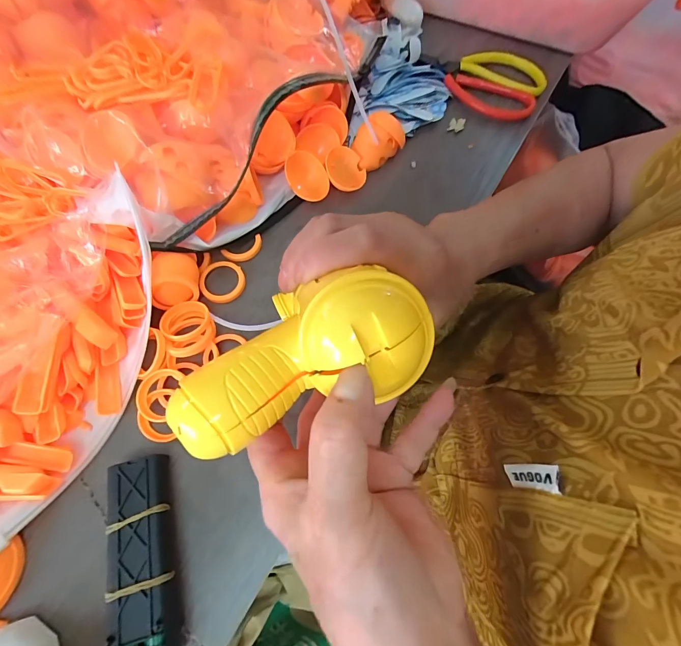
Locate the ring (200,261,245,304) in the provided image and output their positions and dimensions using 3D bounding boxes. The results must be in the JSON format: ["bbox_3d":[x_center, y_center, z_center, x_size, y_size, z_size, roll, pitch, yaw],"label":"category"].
[{"bbox_3d":[-0.092,-0.033,0.266,0.033,0.005,0.034,1,71,-2],"label":"ring"}]

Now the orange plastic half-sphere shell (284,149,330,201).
[{"bbox_3d":[-0.028,-0.124,0.288,0.038,0.010,0.037,3,88,-25],"label":"orange plastic half-sphere shell"}]

